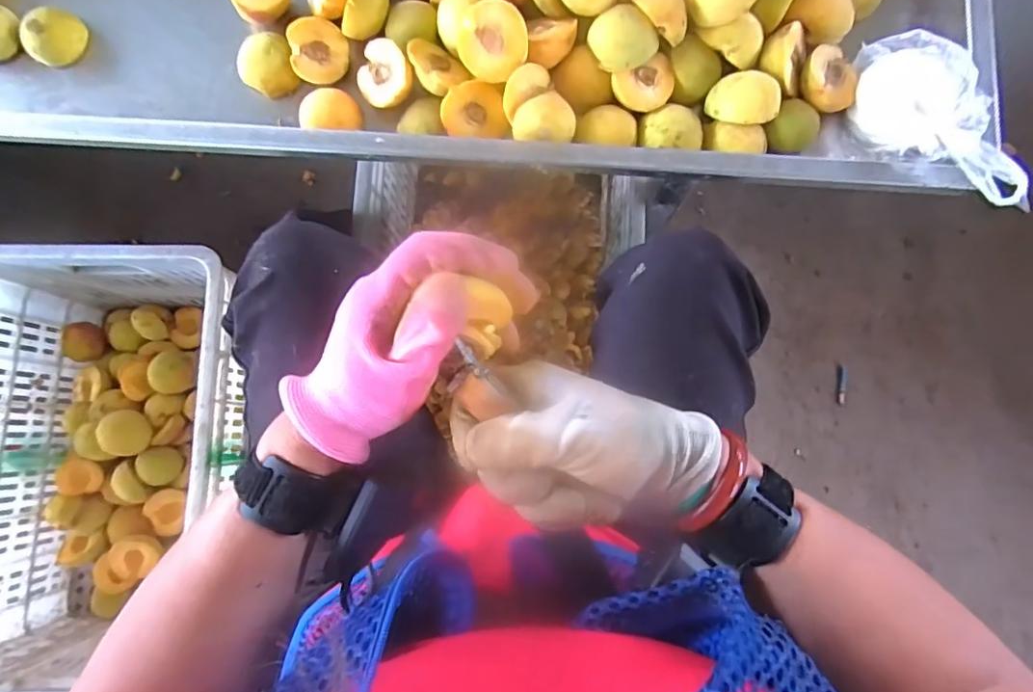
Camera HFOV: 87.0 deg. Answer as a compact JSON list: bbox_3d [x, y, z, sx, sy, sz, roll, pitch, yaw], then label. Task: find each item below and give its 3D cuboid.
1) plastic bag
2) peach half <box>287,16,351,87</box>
[{"bbox_3d":[0.379,-0.201,0.487,0.086,0.074,0.204,-18,66,-8],"label":"plastic bag"},{"bbox_3d":[-0.195,-0.292,0.542,0.053,0.021,0.062,-12,99,-13],"label":"peach half"}]

